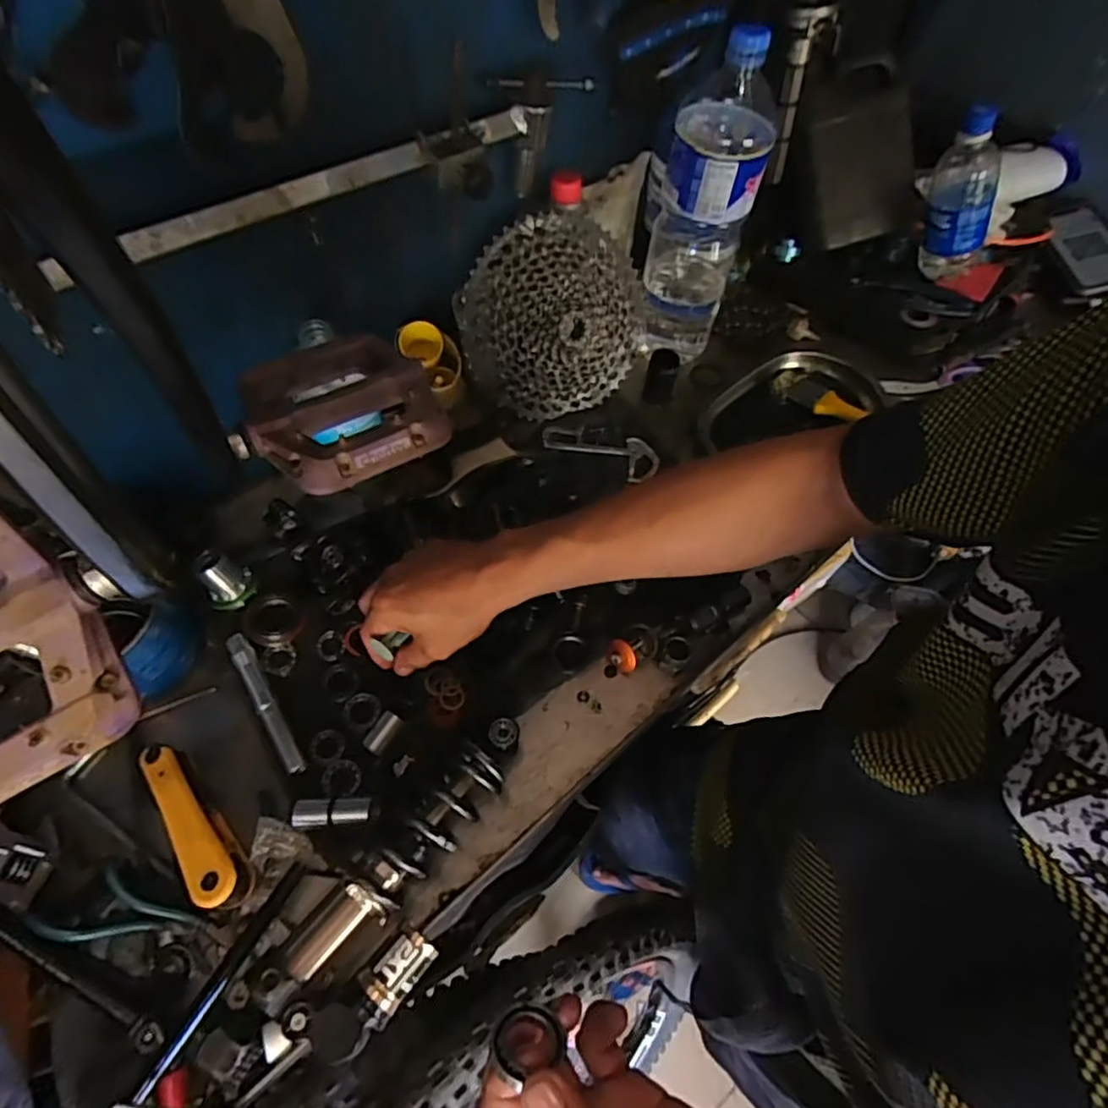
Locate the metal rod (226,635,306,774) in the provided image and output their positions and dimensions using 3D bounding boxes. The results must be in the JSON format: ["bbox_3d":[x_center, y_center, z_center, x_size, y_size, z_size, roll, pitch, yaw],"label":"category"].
[{"bbox_3d":[-0.235,0.120,0.515,0.017,0.015,0.128,-30,66,-18],"label":"metal rod"}]

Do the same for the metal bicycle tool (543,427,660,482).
[{"bbox_3d":[0.049,-0.108,0.671,0.125,0.004,0.052,9,60,3],"label":"metal bicycle tool"}]

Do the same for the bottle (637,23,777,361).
[{"bbox_3d":[0.147,-0.342,0.636,0.099,0.294,0.107,14,61,6],"label":"bottle"}]

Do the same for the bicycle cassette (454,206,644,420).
[{"bbox_3d":[0.007,-0.234,0.634,0.197,0.192,0.054,-23,31,-15],"label":"bicycle cassette"}]

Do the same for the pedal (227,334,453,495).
[{"bbox_3d":[-0.120,-0.080,0.342,0.103,0.027,0.107,-30,66,-18],"label":"pedal"}]

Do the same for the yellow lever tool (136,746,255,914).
[{"bbox_3d":[-0.260,0.192,0.455,0.027,0.042,0.130,-36,68,-20],"label":"yellow lever tool"}]

